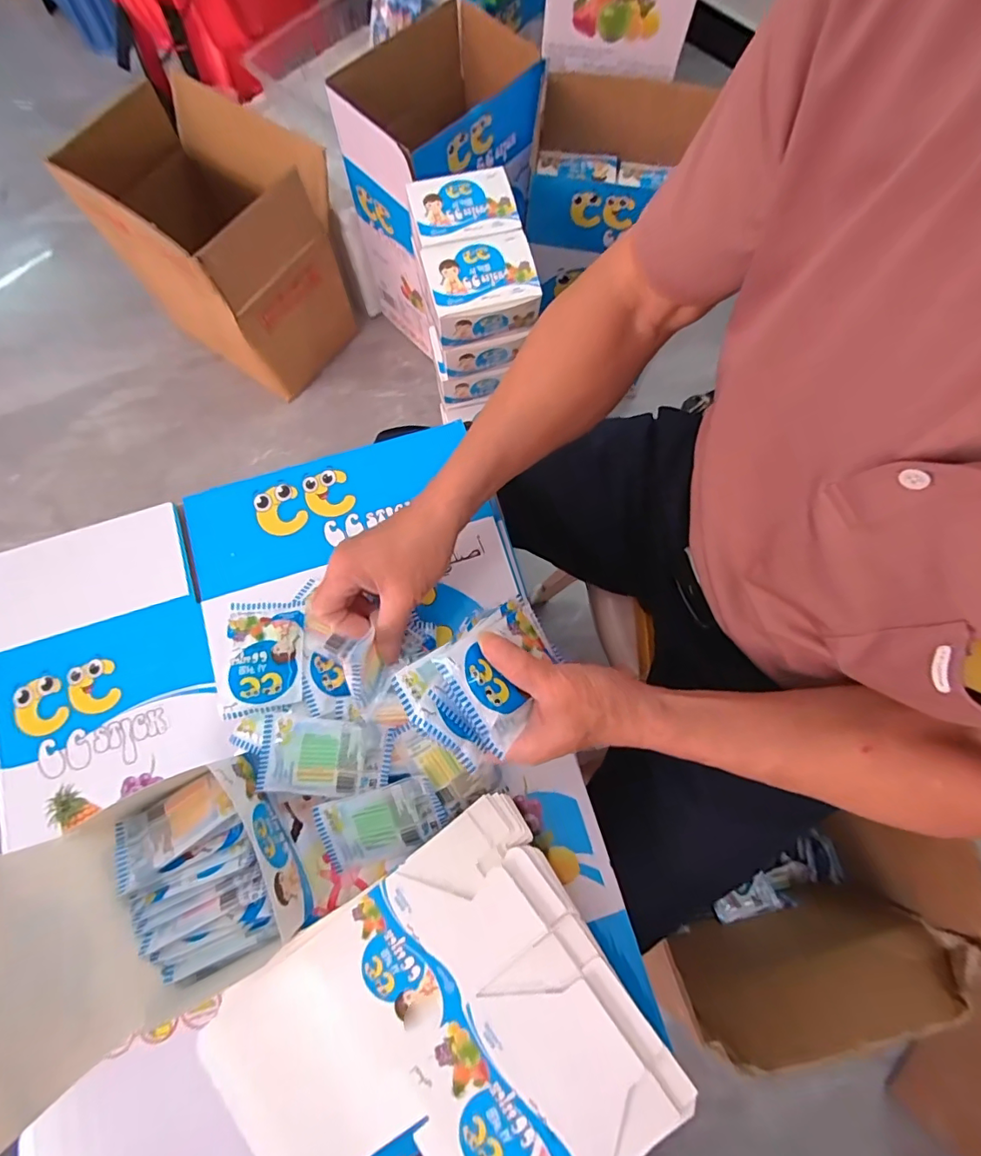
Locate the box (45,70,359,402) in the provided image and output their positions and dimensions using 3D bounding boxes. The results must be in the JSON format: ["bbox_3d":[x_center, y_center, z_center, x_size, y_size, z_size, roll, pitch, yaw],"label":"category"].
[{"bbox_3d":[-0.546,-0.682,1.021,0.381,0.389,0.326,36,77,8],"label":"box"}]

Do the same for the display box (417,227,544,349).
[{"bbox_3d":[-0.014,-0.400,0.685,0.146,0.072,0.114,-12,75,-4],"label":"display box"}]

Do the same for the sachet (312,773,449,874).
[{"bbox_3d":[-0.093,0.206,0.416,0.102,0.006,0.062,-19,100,2],"label":"sachet"}]

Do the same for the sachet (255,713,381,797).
[{"bbox_3d":[-0.140,0.146,0.407,0.096,0.007,0.065,3,93,-5],"label":"sachet"}]

